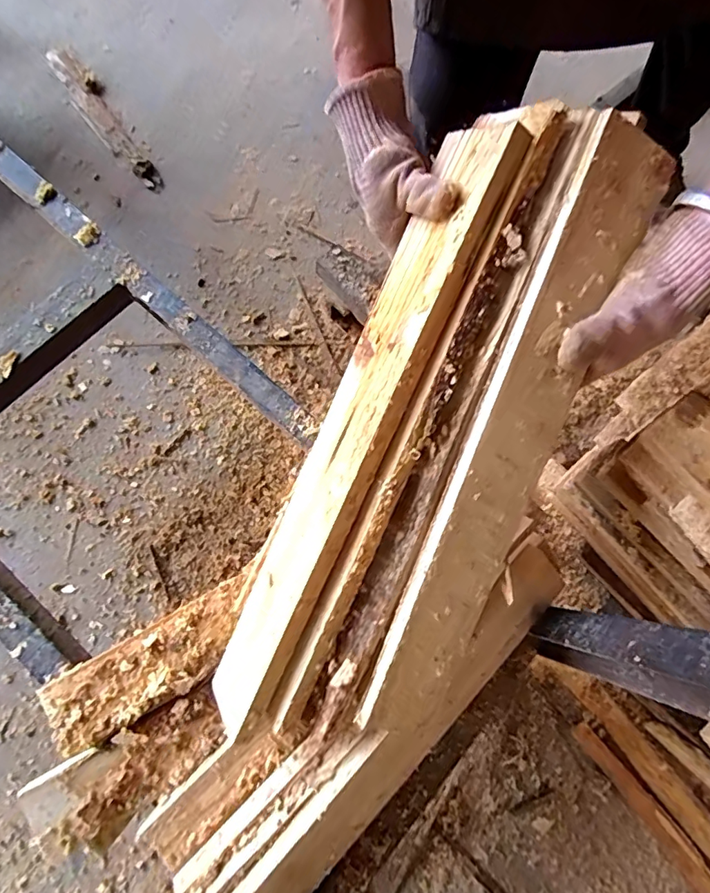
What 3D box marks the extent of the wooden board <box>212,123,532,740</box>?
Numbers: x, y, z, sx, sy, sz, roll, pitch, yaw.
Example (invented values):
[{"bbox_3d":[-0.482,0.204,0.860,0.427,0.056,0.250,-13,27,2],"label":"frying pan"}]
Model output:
[{"bbox_3d":[-0.015,0.005,0.414,0.016,0.088,0.524,16,104,-38],"label":"wooden board"}]

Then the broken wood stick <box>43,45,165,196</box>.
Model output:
[{"bbox_3d":[-0.513,-0.669,0.992,0.065,0.020,0.430,-33,78,-9],"label":"broken wood stick"}]

